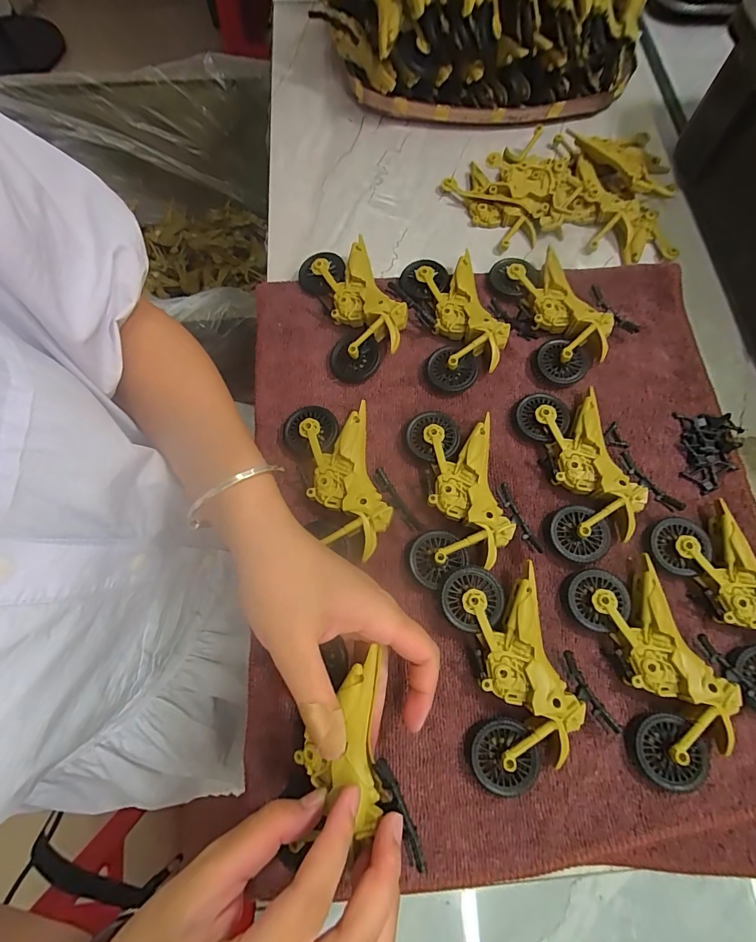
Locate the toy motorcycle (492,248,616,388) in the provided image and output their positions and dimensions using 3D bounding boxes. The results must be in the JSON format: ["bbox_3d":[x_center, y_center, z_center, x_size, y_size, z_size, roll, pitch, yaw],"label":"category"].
[{"bbox_3d":[0.135,-0.122,0.309,0.056,0.022,0.111,-18,72,-4],"label":"toy motorcycle"}]

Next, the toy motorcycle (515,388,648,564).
[{"bbox_3d":[0.133,-0.001,0.271,0.057,0.020,0.114,-10,72,-2],"label":"toy motorcycle"}]

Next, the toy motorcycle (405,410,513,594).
[{"bbox_3d":[0.051,0.015,0.267,0.059,0.020,0.113,0,72,2],"label":"toy motorcycle"}]

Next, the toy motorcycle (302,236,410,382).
[{"bbox_3d":[-0.018,-0.125,0.310,0.059,0.027,0.113,-19,72,-5],"label":"toy motorcycle"}]

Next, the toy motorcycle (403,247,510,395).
[{"bbox_3d":[0.062,-0.116,0.308,0.065,0.023,0.111,-11,72,-2],"label":"toy motorcycle"}]

